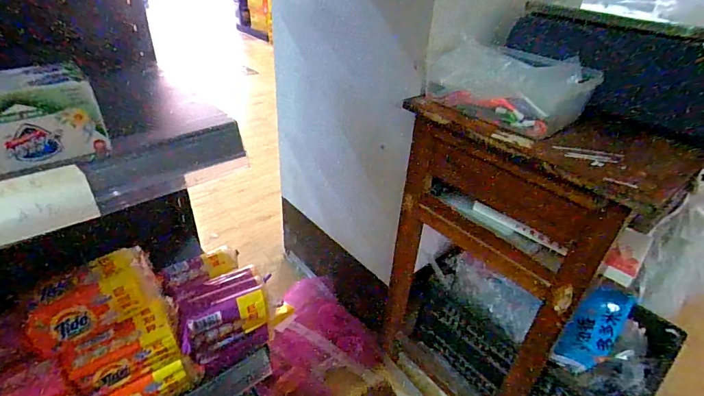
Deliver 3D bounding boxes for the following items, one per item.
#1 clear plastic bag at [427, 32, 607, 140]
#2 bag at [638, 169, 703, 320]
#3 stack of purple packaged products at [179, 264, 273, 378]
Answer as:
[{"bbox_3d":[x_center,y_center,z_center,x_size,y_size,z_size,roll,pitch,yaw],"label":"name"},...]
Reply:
[{"bbox_3d":[0.237,-0.179,0.597,0.116,0.086,0.232,-24,42,-33],"label":"clear plastic bag"},{"bbox_3d":[0.675,0.126,0.780,0.090,0.318,0.122,-20,40,-30],"label":"bag"},{"bbox_3d":[-0.177,0.180,0.547,0.117,0.136,0.076,-14,38,-23],"label":"stack of purple packaged products"}]

